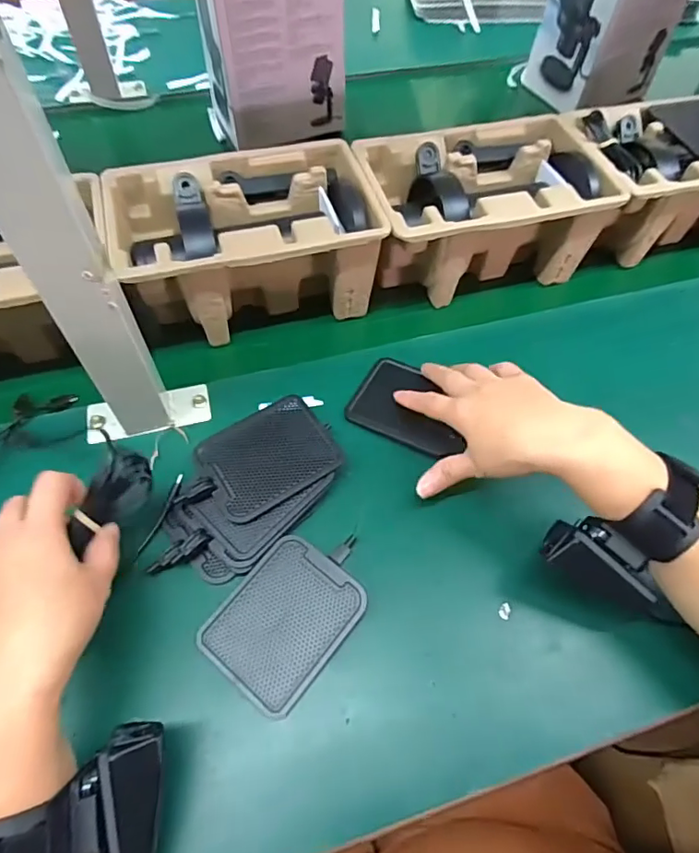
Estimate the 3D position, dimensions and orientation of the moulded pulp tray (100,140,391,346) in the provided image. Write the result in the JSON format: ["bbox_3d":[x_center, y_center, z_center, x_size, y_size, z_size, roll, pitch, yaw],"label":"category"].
[{"bbox_3d":[-0.092,-0.171,0.488,0.226,0.099,0.145,-15,60,-11],"label":"moulded pulp tray"}]

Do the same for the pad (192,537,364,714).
[{"bbox_3d":[-0.044,0.130,0.351,0.078,0.008,0.098,34,63,18],"label":"pad"}]

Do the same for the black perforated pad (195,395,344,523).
[{"bbox_3d":[-0.063,0.022,0.405,0.098,0.007,0.080,-29,62,-18],"label":"black perforated pad"}]

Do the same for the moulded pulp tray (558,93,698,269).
[{"bbox_3d":[0.351,-0.268,0.567,0.235,0.102,0.138,-13,60,-10],"label":"moulded pulp tray"}]

